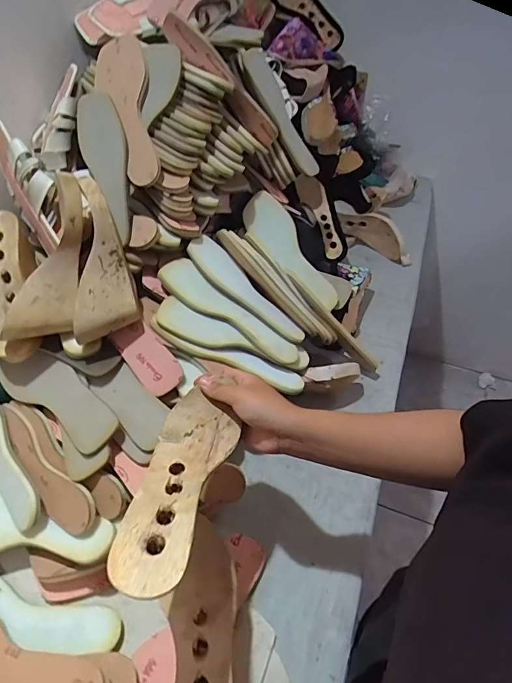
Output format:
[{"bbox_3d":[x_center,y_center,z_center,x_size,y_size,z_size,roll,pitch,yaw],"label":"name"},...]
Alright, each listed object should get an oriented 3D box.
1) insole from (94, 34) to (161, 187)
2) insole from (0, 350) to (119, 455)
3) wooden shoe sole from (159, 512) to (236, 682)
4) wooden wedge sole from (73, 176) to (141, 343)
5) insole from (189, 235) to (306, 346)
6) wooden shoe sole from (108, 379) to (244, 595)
[{"bbox_3d":[-0.189,-0.344,0.630,0.074,0.033,0.225,-12,89,-12],"label":"insole"},{"bbox_3d":[-0.273,0.071,0.574,0.224,0.018,0.073,27,77,23],"label":"insole"},{"bbox_3d":[-0.055,0.285,0.406,0.066,0.024,0.211,-2,45,-3],"label":"wooden shoe sole"},{"bbox_3d":[-0.199,-0.109,0.570,0.077,0.065,0.214,-1,92,-2],"label":"wooden wedge sole"},{"bbox_3d":[-0.015,-0.081,0.682,0.231,0.020,0.078,42,55,2],"label":"insole"},{"bbox_3d":[-0.067,0.122,0.379,0.073,0.029,0.201,7,30,6],"label":"wooden shoe sole"}]

